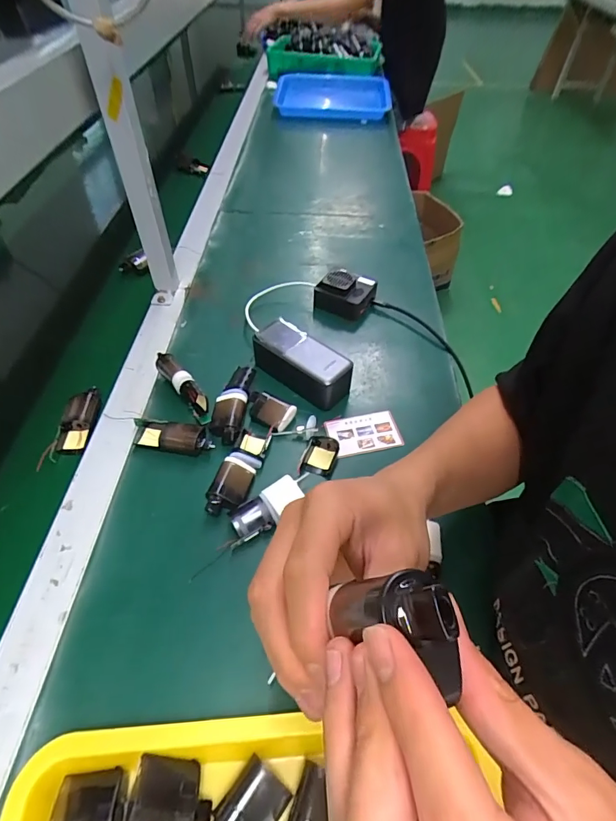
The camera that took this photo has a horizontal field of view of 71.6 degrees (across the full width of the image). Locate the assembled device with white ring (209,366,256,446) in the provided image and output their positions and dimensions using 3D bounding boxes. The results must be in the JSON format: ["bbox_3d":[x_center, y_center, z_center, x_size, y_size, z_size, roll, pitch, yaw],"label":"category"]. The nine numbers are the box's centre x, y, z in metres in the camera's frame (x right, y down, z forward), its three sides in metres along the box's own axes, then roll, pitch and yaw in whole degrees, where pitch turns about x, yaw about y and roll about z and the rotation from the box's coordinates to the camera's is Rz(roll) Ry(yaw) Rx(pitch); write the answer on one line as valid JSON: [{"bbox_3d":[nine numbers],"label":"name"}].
[{"bbox_3d":[-0.092,-0.011,0.519,0.039,0.029,0.109,7,51,3],"label":"assembled device with white ring"}]

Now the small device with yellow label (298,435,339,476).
[{"bbox_3d":[0.012,0.051,0.475,0.035,0.020,0.041,15,52,9],"label":"small device with yellow label"}]

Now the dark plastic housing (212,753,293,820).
[{"bbox_3d":[-0.041,0.273,0.288,0.037,0.019,0.053,33,57,22],"label":"dark plastic housing"}]

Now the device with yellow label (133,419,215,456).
[{"bbox_3d":[-0.155,0.029,0.489,0.098,0.027,0.034,10,51,6],"label":"device with yellow label"}]

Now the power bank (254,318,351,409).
[{"bbox_3d":[-0.008,-0.058,0.540,0.131,0.053,0.059,35,57,23],"label":"power bank"}]

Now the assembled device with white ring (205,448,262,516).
[{"bbox_3d":[-0.079,0.078,0.451,0.035,0.026,0.075,15,52,10],"label":"assembled device with white ring"}]

